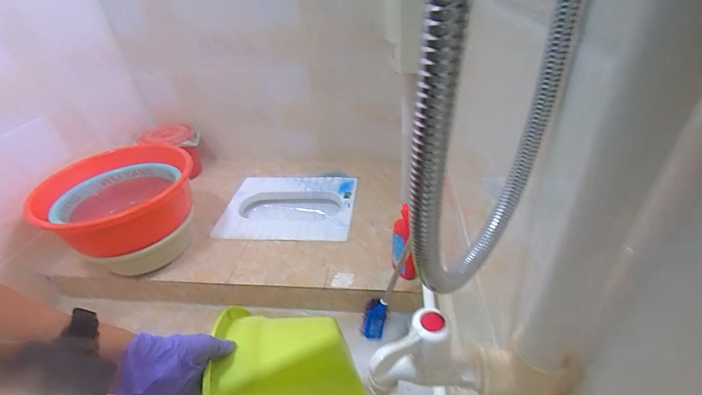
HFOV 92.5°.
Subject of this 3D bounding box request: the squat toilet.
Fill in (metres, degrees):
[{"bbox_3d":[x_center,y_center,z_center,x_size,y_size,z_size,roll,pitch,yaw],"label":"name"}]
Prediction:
[{"bbox_3d":[-0.224,0.056,1.276,0.477,0.086,0.359,-1,37,4],"label":"squat toilet"}]

